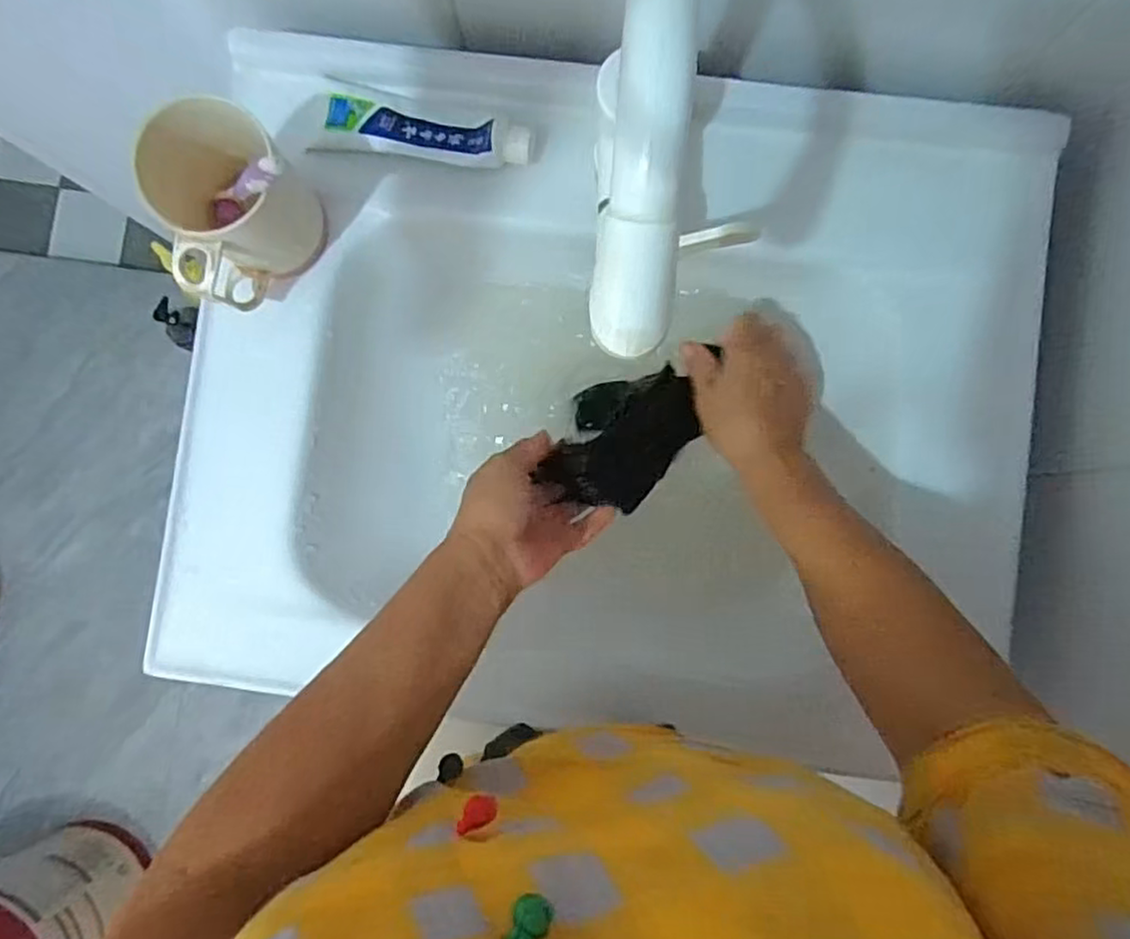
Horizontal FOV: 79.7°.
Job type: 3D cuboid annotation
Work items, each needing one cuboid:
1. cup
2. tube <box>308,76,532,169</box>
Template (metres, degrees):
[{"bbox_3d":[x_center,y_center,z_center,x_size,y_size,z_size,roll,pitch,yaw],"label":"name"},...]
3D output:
[{"bbox_3d":[-0.213,-0.164,0.450,0.083,0.111,0.105,41,88,4],"label":"cup"},{"bbox_3d":[-0.103,-0.249,0.490,0.157,0.025,0.060,9,87,2],"label":"tube"}]

